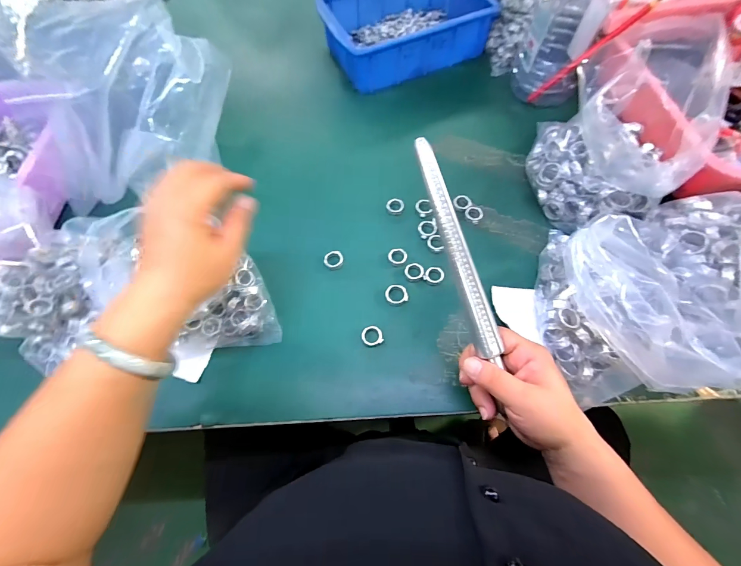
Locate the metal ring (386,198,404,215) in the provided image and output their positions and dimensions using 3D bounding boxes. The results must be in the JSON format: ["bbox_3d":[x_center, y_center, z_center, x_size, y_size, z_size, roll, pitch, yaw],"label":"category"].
[{"bbox_3d":[0.031,-0.098,0.424,0.022,0.004,0.023,-1,65,2],"label":"metal ring"}]

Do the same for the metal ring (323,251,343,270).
[{"bbox_3d":[-0.043,-0.028,0.392,0.023,0.004,0.024,-1,65,2],"label":"metal ring"}]

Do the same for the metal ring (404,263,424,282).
[{"bbox_3d":[0.050,-0.013,0.381,0.022,0.004,0.021,-1,65,2],"label":"metal ring"}]

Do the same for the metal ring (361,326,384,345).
[{"bbox_3d":[0.001,0.055,0.352,0.021,0.004,0.021,-1,65,2],"label":"metal ring"}]

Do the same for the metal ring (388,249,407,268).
[{"bbox_3d":[0.032,-0.031,0.390,0.022,0.004,0.023,-1,65,2],"label":"metal ring"}]

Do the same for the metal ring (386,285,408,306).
[{"bbox_3d":[0.028,0.013,0.370,0.023,0.006,0.023,-1,65,2],"label":"metal ring"}]

